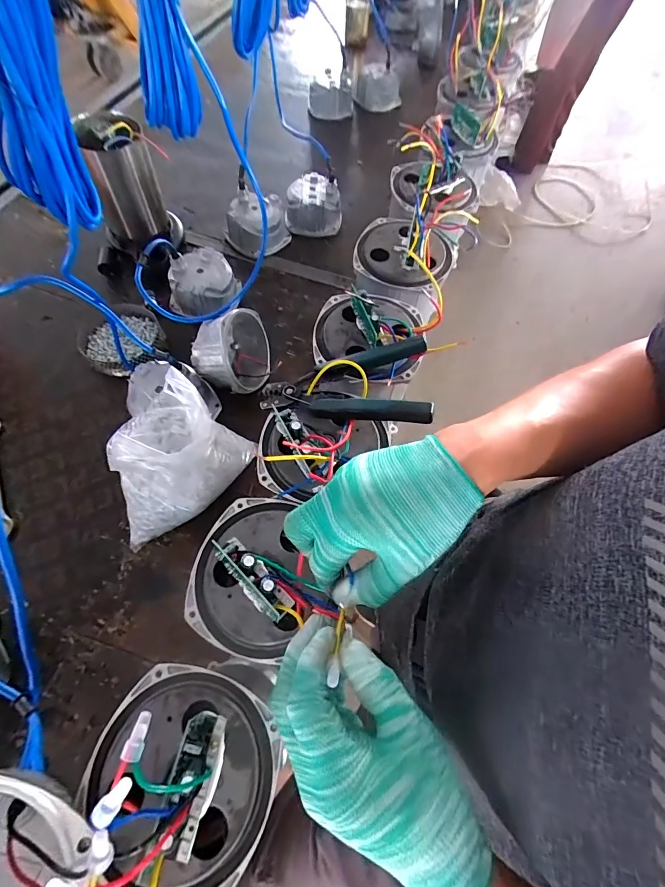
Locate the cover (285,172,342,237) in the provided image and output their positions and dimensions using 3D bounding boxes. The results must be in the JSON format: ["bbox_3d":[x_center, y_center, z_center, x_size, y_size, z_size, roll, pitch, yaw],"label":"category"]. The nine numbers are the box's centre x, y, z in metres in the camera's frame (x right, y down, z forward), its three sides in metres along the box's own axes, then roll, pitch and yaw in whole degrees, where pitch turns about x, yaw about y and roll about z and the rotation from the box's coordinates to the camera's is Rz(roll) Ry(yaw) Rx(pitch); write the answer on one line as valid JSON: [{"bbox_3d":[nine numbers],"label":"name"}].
[{"bbox_3d":[-0.043,-0.540,0.861,0.127,0.072,0.107,0,64,-2],"label":"cover"}]

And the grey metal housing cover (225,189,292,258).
[{"bbox_3d":[-0.168,-0.478,0.831,0.121,0.075,0.115,39,69,16],"label":"grey metal housing cover"}]

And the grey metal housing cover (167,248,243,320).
[{"bbox_3d":[-0.248,-0.308,0.742,0.112,0.075,0.124,24,66,9],"label":"grey metal housing cover"}]

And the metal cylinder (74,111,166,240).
[{"bbox_3d":[-0.407,-0.506,0.726,0.124,0.184,0.102,-32,69,-16],"label":"metal cylinder"}]

